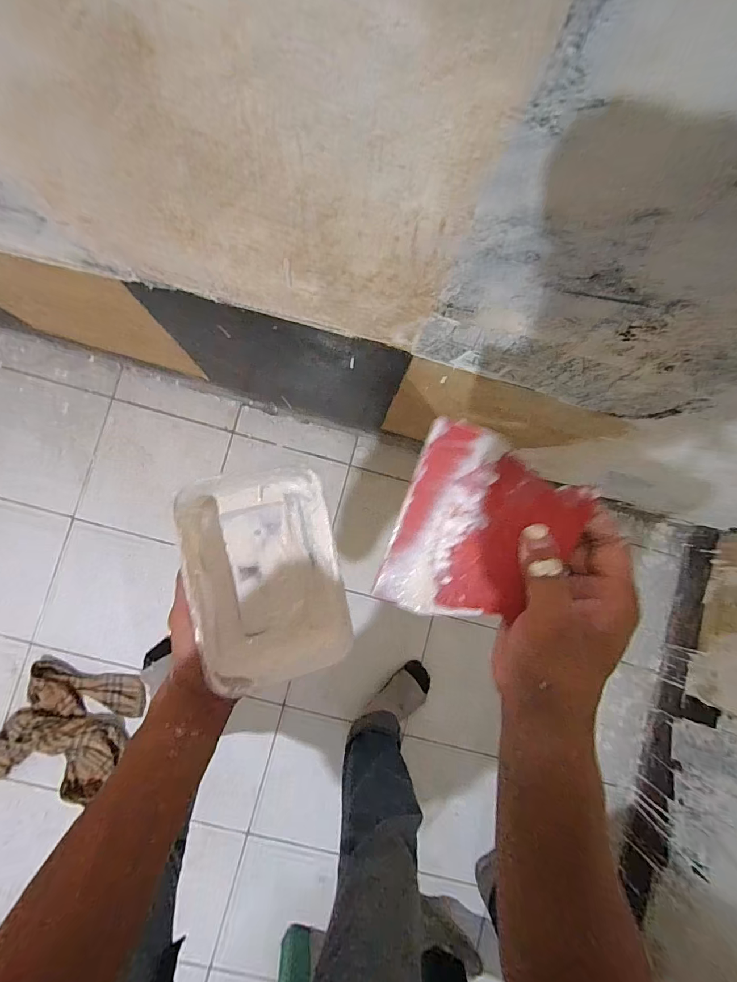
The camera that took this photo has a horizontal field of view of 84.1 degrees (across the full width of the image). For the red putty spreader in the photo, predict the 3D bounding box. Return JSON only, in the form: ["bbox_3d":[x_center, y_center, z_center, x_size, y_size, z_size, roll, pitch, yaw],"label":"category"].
[{"bbox_3d":[0.074,0.030,0.268,0.106,0.012,0.125,19,104,5],"label":"red putty spreader"}]

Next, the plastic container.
[{"bbox_3d":[-0.082,0.073,0.345,0.113,0.066,0.176,-11,87,-7],"label":"plastic container"}]

